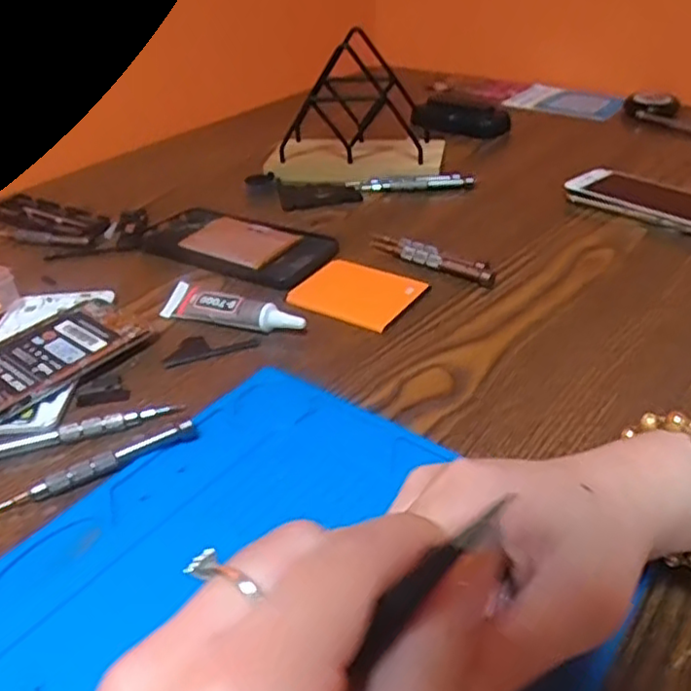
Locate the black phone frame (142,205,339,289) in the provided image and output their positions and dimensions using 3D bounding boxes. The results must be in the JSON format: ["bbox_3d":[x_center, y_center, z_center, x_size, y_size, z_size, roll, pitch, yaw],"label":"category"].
[{"bbox_3d":[-0.090,-0.084,0.544,0.169,0.007,0.078,21,42,30],"label":"black phone frame"}]

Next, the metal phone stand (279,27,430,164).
[{"bbox_3d":[0.006,-0.236,0.649,0.145,0.114,0.080,5,36,11],"label":"metal phone stand"}]

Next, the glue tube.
[{"bbox_3d":[-0.077,-0.022,0.444,0.106,0.015,0.027,17,40,26],"label":"glue tube"}]

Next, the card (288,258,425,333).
[{"bbox_3d":[0.008,-0.038,0.472,0.078,0.007,0.066,20,41,29],"label":"card"}]

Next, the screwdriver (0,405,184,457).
[{"bbox_3d":[-0.142,0.044,0.362,0.103,0.008,0.013,-13,37,-14],"label":"screwdriver"}]

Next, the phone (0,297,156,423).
[{"bbox_3d":[-0.191,0.012,0.406,0.073,0.013,0.140,23,43,32],"label":"phone"}]

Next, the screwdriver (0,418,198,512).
[{"bbox_3d":[-0.125,0.060,0.336,0.103,0.010,0.012,-20,39,-23],"label":"screwdriver"}]

